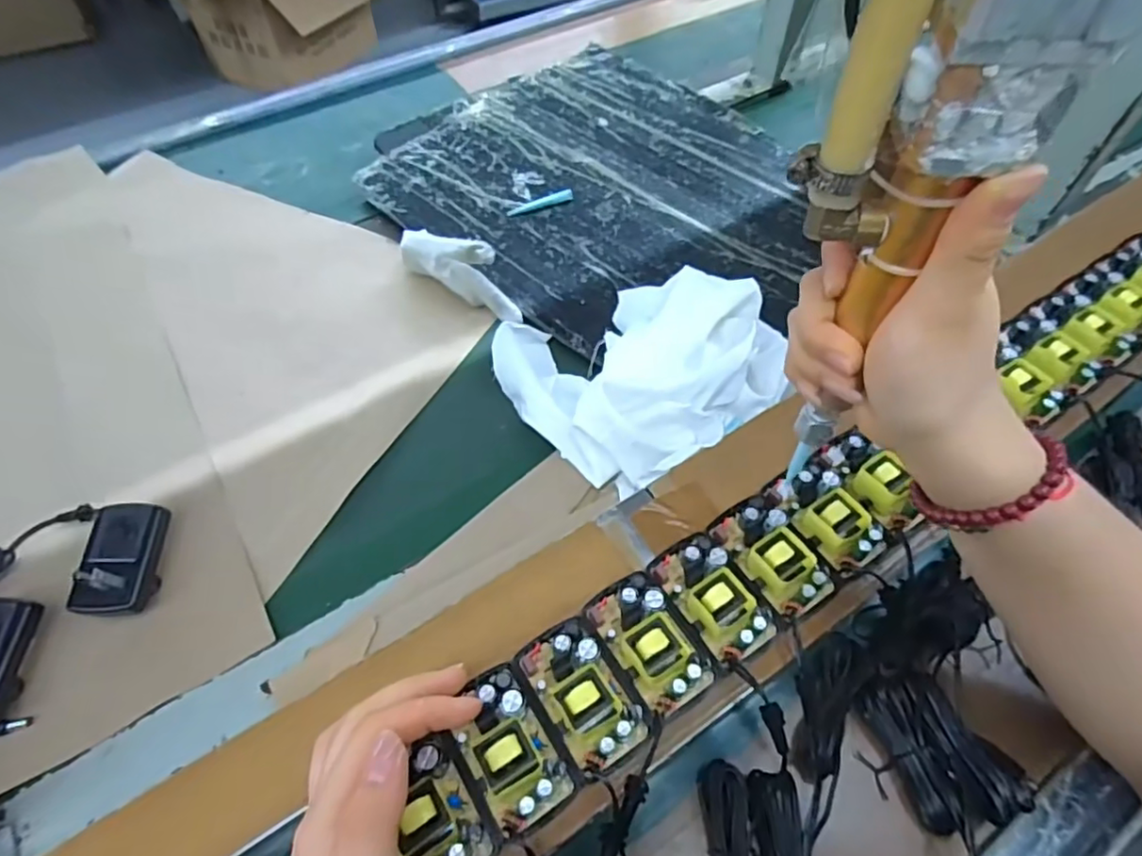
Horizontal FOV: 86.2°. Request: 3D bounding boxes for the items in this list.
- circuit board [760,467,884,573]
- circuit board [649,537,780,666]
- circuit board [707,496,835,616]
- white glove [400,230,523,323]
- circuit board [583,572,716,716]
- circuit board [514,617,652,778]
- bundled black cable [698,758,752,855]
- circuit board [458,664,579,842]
[{"bbox_3d":[0.147,0.047,0.346,0.039,0.017,0.060,-30,60,-19],"label":"circuit board"},{"bbox_3d":[0.077,0.086,0.321,0.040,0.018,0.064,-30,60,-19],"label":"circuit board"},{"bbox_3d":[0.112,0.067,0.334,0.040,0.019,0.064,-30,60,-19],"label":"circuit board"},{"bbox_3d":[-0.094,-0.134,0.527,0.124,0.061,0.025,32,60,5],"label":"white glove"},{"bbox_3d":[0.040,0.105,0.309,0.039,0.018,0.066,-30,60,-19],"label":"circuit board"},{"bbox_3d":[0.005,0.126,0.296,0.042,0.020,0.065,-29,60,-19],"label":"circuit board"},{"bbox_3d":[0.078,0.207,0.300,0.022,0.015,0.075,1,55,1],"label":"bundled black cable"},{"bbox_3d":[-0.029,0.145,0.282,0.037,0.021,0.066,-26,59,-17],"label":"circuit board"}]

